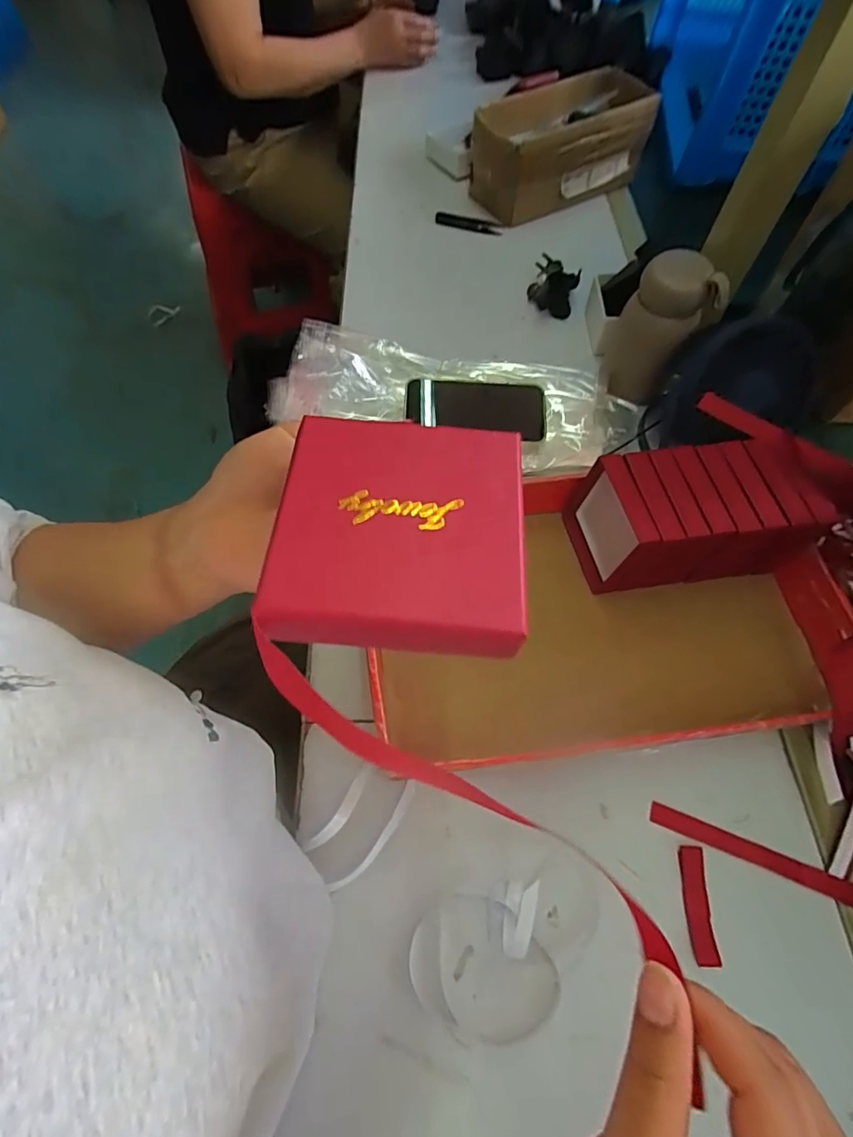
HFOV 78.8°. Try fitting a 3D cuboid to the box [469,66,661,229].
[{"bbox_3d":[0.205,-0.642,0.792,0.290,0.104,0.130,-30,66,-15],"label":"box"}]

